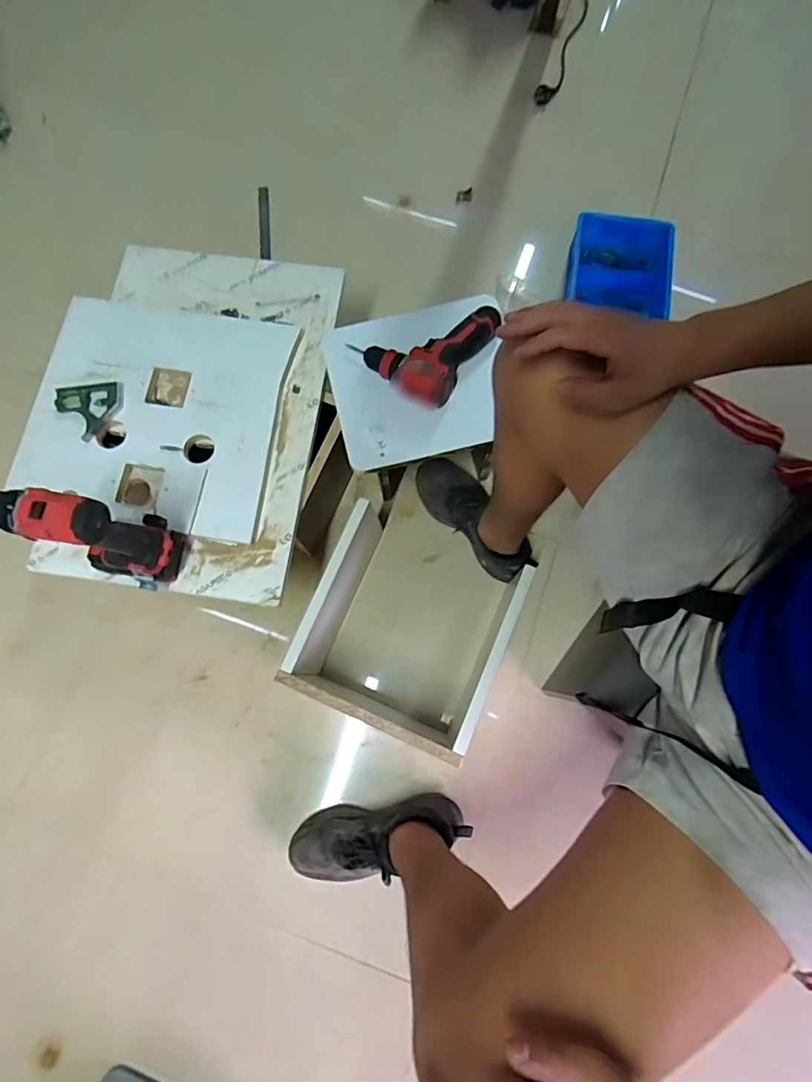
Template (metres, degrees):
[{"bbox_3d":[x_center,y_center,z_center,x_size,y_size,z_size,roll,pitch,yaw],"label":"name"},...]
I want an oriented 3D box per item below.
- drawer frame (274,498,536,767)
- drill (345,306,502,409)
[{"bbox_3d":[0.001,0.151,0.894,0.316,0.208,0.318,23,78,5],"label":"drawer frame"},{"bbox_3d":[0.038,-0.333,0.836,0.170,0.052,0.202,36,80,9],"label":"drill"}]

